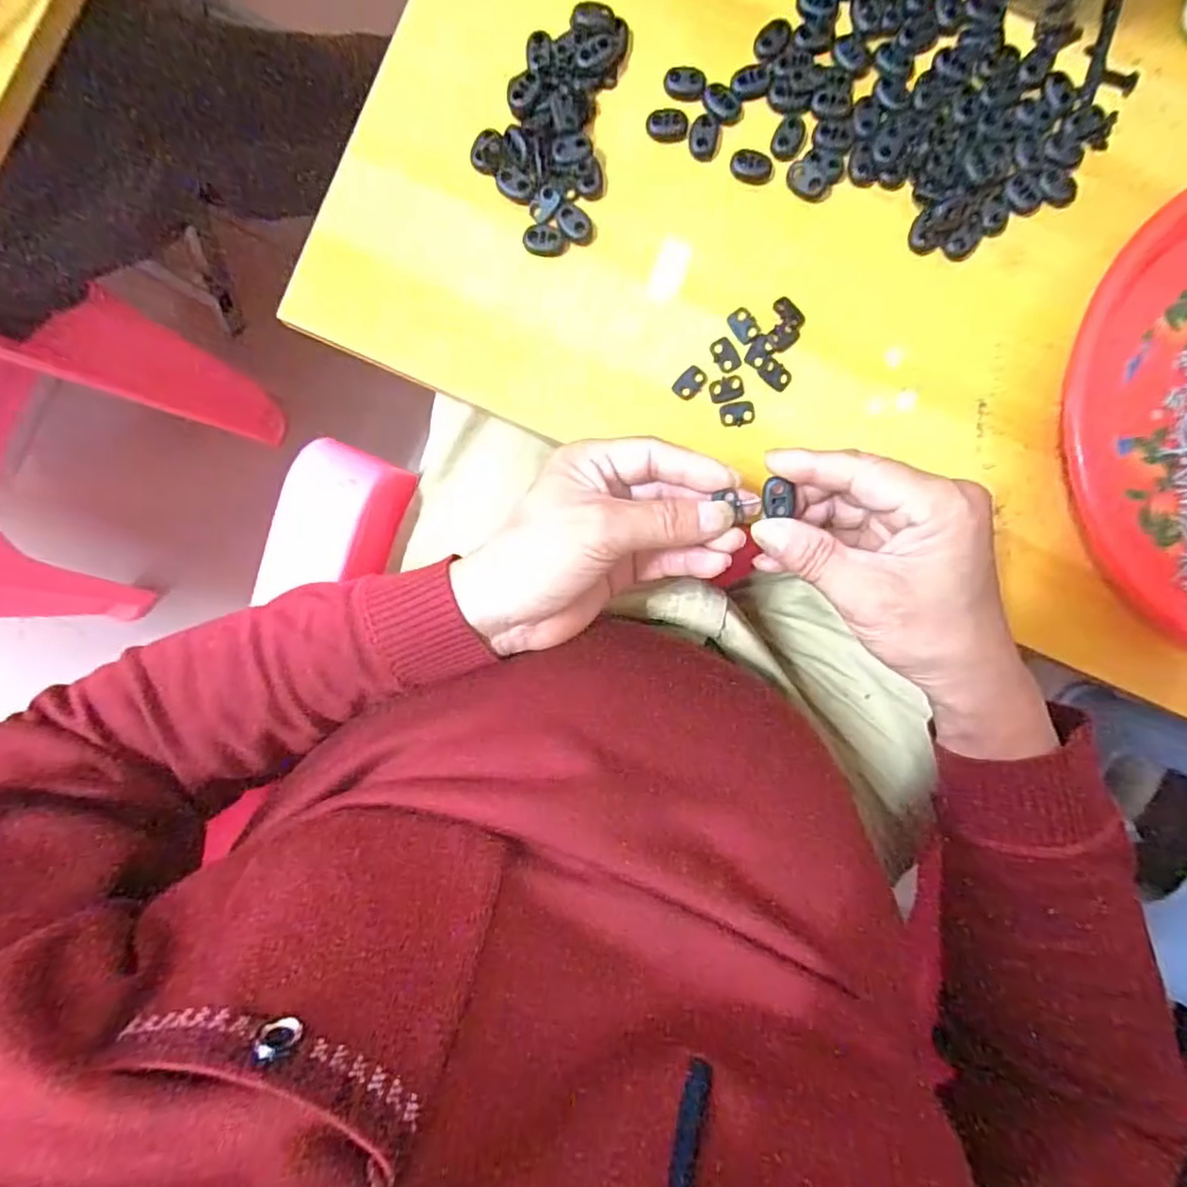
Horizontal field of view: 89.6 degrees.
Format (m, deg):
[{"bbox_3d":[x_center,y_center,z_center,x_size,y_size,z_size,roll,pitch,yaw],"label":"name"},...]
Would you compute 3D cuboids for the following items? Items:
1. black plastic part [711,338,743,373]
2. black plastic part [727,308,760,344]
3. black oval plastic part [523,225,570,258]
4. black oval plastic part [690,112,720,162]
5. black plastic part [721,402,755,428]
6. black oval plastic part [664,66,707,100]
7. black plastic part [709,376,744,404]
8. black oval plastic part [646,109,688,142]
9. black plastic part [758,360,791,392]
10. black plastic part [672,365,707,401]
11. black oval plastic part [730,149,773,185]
[{"bbox_3d":[0.071,-0.129,0.322,0.012,0.004,0.018,-31,92,3],"label":"black plastic part"},{"bbox_3d":[0.081,-0.144,0.319,0.013,0.004,0.018,-31,92,3],"label":"black plastic part"},{"bbox_3d":[-0.025,-0.190,0.322,0.023,0.009,0.013,9,93,1],"label":"black oval plastic part"},{"bbox_3d":[0.059,-0.241,0.315,0.015,0.004,0.021,5,93,1],"label":"black oval plastic part"},{"bbox_3d":[0.078,-0.097,0.321,0.018,0.004,0.012,-11,92,2],"label":"black plastic part"},{"bbox_3d":[0.048,-0.268,0.313,0.021,0.004,0.017,3,93,2],"label":"black oval plastic part"},{"bbox_3d":[0.072,-0.110,0.323,0.018,0.004,0.013,-17,92,2],"label":"black plastic part"},{"bbox_3d":[0.039,-0.247,0.314,0.021,0.004,0.014,2,93,2],"label":"black oval plastic part"},{"bbox_3d":[0.098,-0.117,0.320,0.017,0.004,0.012,42,93,-1],"label":"black plastic part"},{"bbox_3d":[0.052,-0.114,0.322,0.012,0.004,0.018,44,93,-1],"label":"black plastic part"},{"bbox_3d":[0.084,-0.227,0.318,0.022,0.004,0.014,17,93,1],"label":"black oval plastic part"}]

